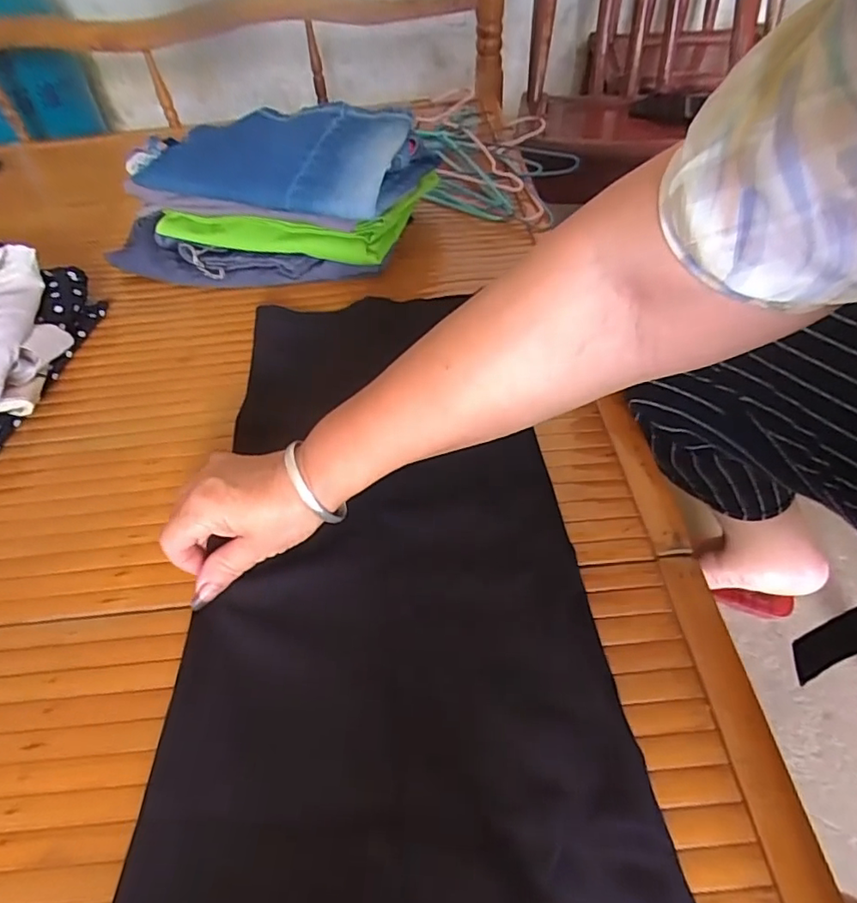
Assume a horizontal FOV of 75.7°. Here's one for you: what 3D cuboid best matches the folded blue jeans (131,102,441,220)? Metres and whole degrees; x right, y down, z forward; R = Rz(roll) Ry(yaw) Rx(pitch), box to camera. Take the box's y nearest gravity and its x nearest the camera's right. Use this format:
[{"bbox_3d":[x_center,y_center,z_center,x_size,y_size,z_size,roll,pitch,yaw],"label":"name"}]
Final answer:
[{"bbox_3d":[-0.159,-0.321,0.603,0.282,0.058,0.183,13,52,16],"label":"folded blue jeans"}]

